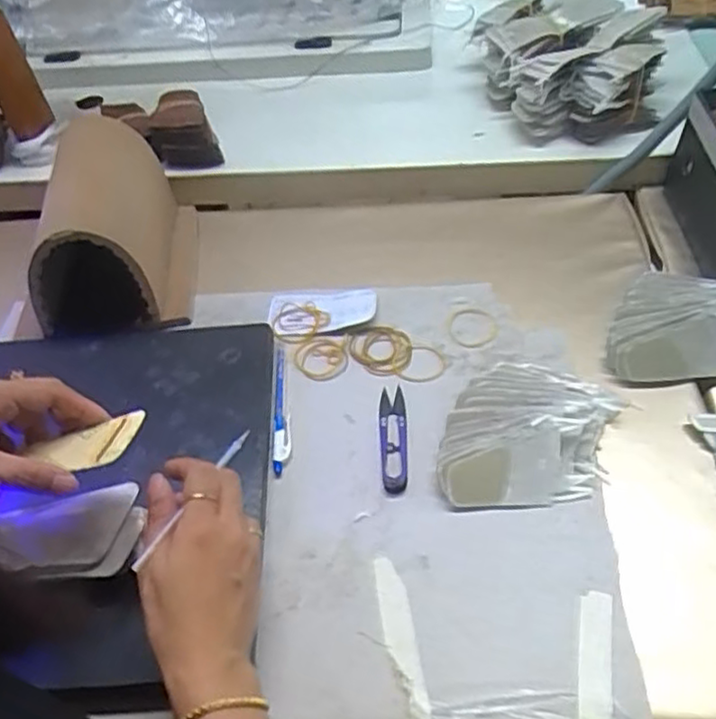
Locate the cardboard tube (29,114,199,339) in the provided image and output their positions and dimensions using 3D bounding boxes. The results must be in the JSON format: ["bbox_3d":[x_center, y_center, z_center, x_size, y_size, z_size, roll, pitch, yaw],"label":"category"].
[{"bbox_3d":[-0.233,-0.126,0.664,0.131,0.111,0.177,-10,50,-2],"label":"cardboard tube"}]

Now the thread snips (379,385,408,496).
[{"bbox_3d":[0.028,0.062,0.558,0.021,0.006,0.101,-4,46,3],"label":"thread snips"}]

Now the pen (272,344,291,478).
[{"bbox_3d":[-0.063,0.038,0.587,0.013,0.011,0.135,-6,50,1],"label":"pen"}]

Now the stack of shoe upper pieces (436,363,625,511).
[{"bbox_3d":[0.133,0.051,0.538,0.124,0.035,0.143,9,48,15],"label":"stack of shoe upper pieces"}]

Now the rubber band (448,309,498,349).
[{"bbox_3d":[0.104,-0.028,0.634,0.043,0.006,0.048,1,47,9],"label":"rubber band"}]

